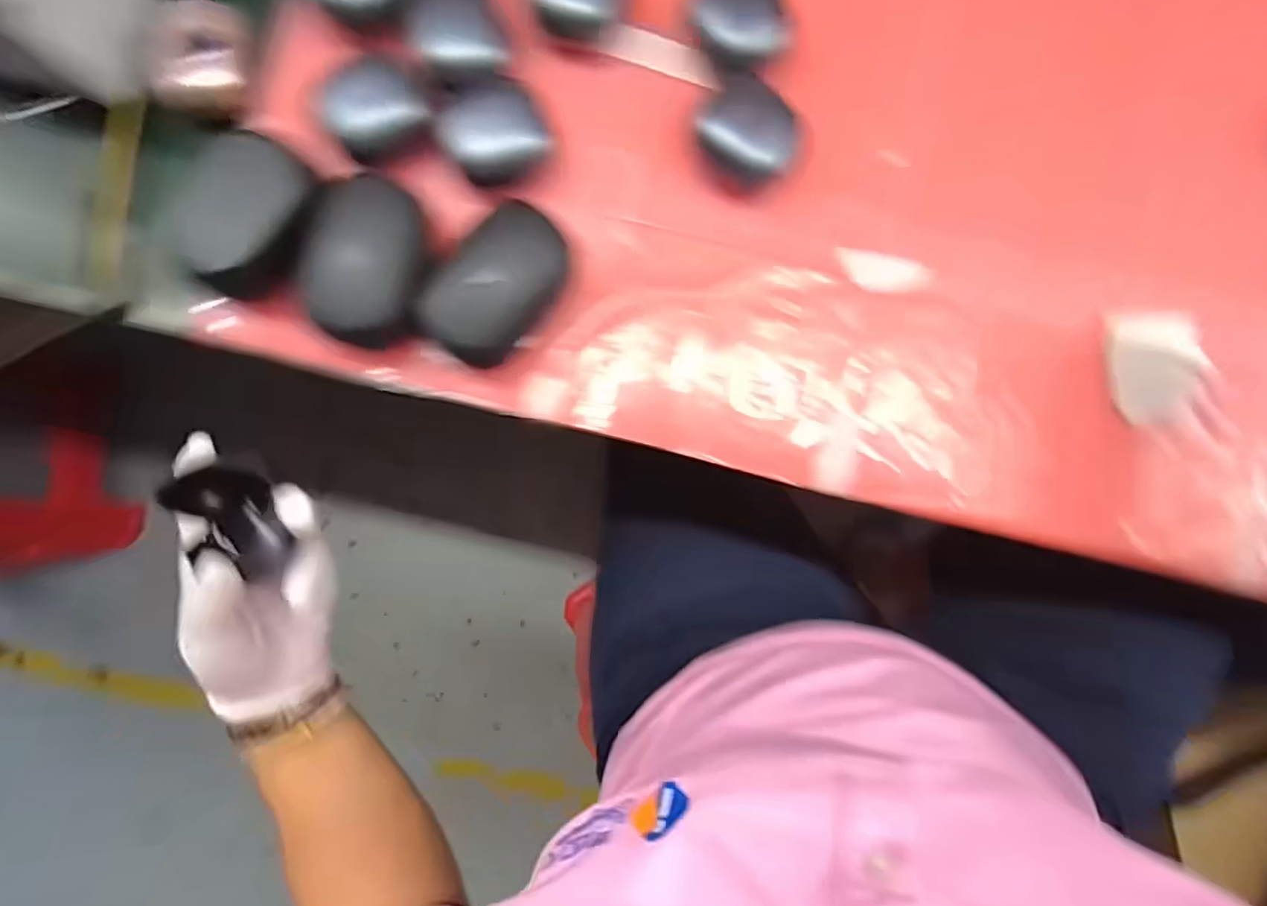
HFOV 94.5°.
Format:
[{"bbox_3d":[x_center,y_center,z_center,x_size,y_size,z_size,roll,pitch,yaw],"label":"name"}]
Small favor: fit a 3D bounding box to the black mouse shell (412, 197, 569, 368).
[{"bbox_3d":[-0.069,-0.086,0.303,0.048,0.030,0.080,37,92,-1],"label":"black mouse shell"}]

